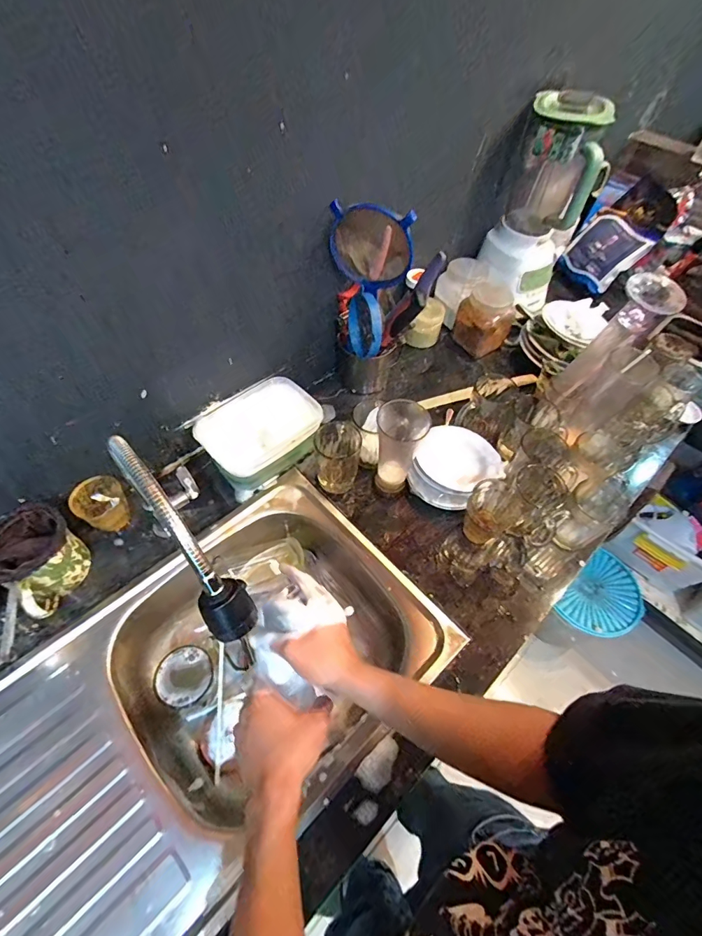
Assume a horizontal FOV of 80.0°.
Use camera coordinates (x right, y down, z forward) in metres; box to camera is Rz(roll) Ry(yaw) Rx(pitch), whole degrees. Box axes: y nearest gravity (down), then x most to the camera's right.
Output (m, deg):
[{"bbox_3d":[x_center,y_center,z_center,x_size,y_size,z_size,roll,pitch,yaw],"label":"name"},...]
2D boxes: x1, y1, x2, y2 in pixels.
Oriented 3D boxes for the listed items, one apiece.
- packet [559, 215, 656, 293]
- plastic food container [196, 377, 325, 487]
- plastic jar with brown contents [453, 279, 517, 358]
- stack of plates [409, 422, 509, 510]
[{"bbox_3d":[0.628,-0.541,1.059,0.032,0.156,0.165,0,46,-49],"label":"packet"},{"bbox_3d":[-0.160,-0.062,0.744,0.151,0.083,0.192,39,62,20],"label":"plastic food container"},{"bbox_3d":[0.304,-0.335,0.931,0.101,0.144,0.094,-28,63,-21],"label":"plastic jar with brown contents"},{"bbox_3d":[0.184,-0.001,0.741,0.146,0.067,0.162,29,59,14],"label":"stack of plates"}]

